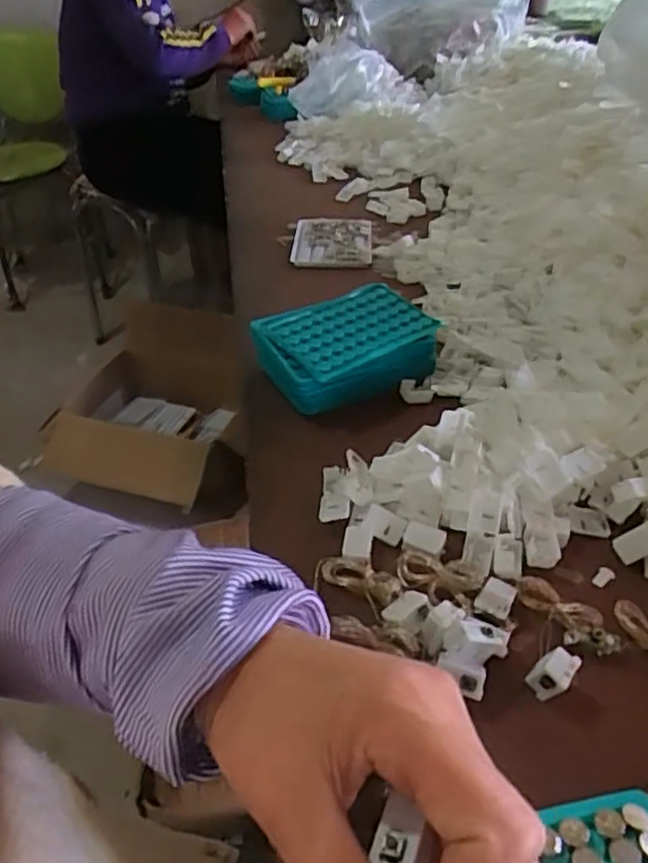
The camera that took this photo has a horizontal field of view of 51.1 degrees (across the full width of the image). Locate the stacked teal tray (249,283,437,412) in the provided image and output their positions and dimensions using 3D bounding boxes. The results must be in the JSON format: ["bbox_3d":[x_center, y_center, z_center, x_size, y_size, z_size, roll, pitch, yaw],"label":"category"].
[{"bbox_3d":[0.018,-0.073,0.592,0.139,0.055,0.103,-19,41,-23],"label":"stacked teal tray"}]

